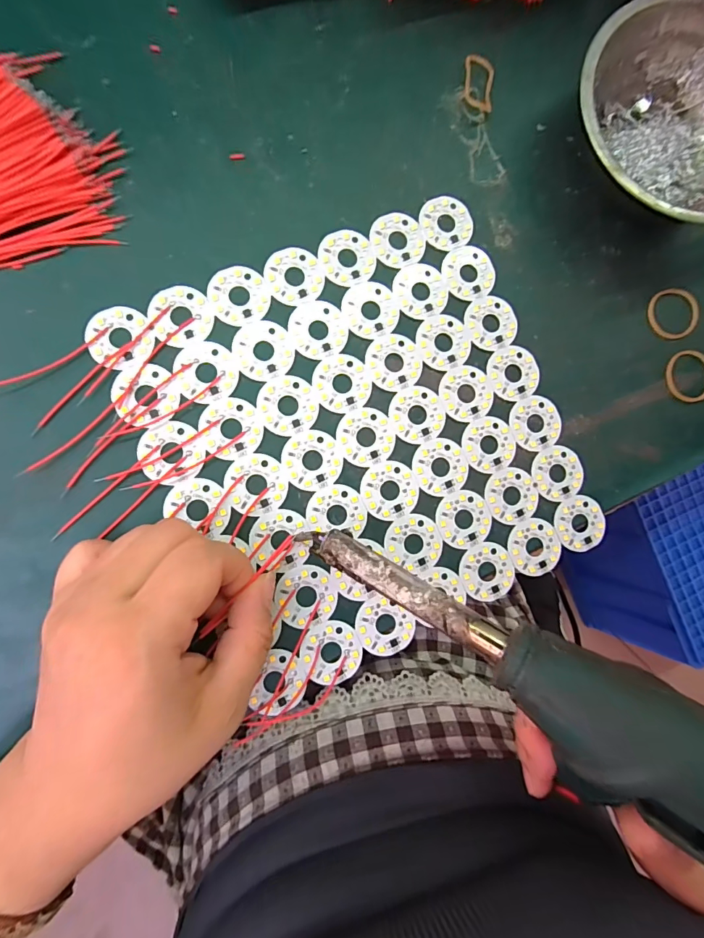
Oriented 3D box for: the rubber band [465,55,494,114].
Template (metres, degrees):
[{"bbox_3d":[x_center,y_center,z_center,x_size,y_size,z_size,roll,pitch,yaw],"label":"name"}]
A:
[{"bbox_3d":[0.074,-0.223,0.249,0.017,0.005,0.030,0,87,-9],"label":"rubber band"}]

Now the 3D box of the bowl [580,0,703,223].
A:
[{"bbox_3d":[0.180,-0.190,0.243,0.122,0.046,0.120,1,87,-9],"label":"bowl"}]

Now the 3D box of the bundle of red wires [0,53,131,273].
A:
[{"bbox_3d":[-0.164,-0.149,0.200,0.097,0.016,0.100,-16,89,-10],"label":"bundle of red wires"}]

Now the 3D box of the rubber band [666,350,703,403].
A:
[{"bbox_3d":[0.204,-0.056,0.259,0.031,0.005,0.032,-11,89,-10],"label":"rubber band"}]

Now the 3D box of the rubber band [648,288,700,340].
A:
[{"bbox_3d":[0.196,-0.094,0.260,0.031,0.007,0.030,1,87,-9],"label":"rubber band"}]

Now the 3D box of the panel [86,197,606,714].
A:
[{"bbox_3d":[0.009,-0.017,0.226,0.207,0.004,0.205,-24,91,-10],"label":"panel"}]

